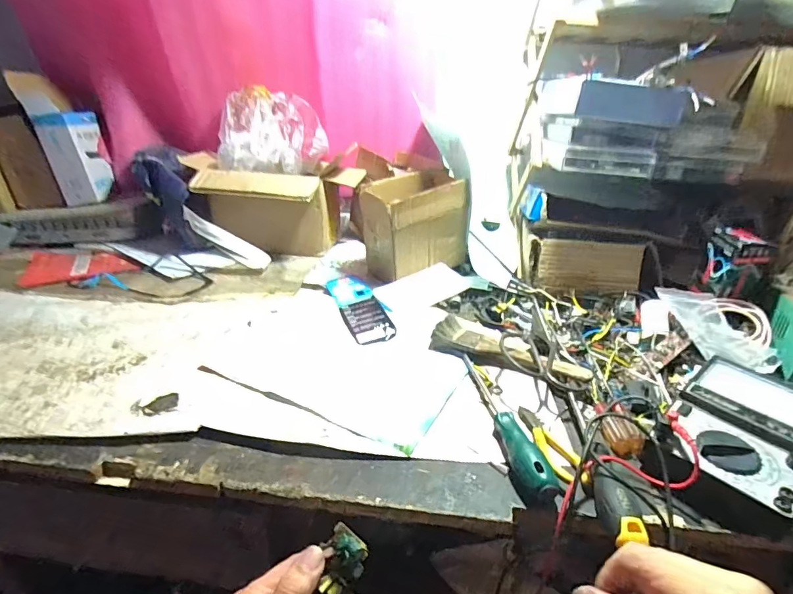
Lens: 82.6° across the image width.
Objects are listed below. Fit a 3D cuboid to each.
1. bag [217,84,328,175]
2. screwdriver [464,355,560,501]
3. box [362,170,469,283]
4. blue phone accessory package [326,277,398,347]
[{"bbox_3d":[-0.222,-0.292,0.808,0.188,0.144,0.102,-2,28,-10],"label":"bag"},{"bbox_3d":[0.103,0.117,0.456,0.028,0.026,0.202,-5,27,-10],"label":"screwdriver"},{"bbox_3d":[0.030,-0.108,0.720,0.155,0.146,0.094,-13,31,-29],"label":"box"},{"bbox_3d":[-0.052,0.013,0.651,0.059,0.015,0.173,-11,29,-20],"label":"blue phone accessory package"}]

